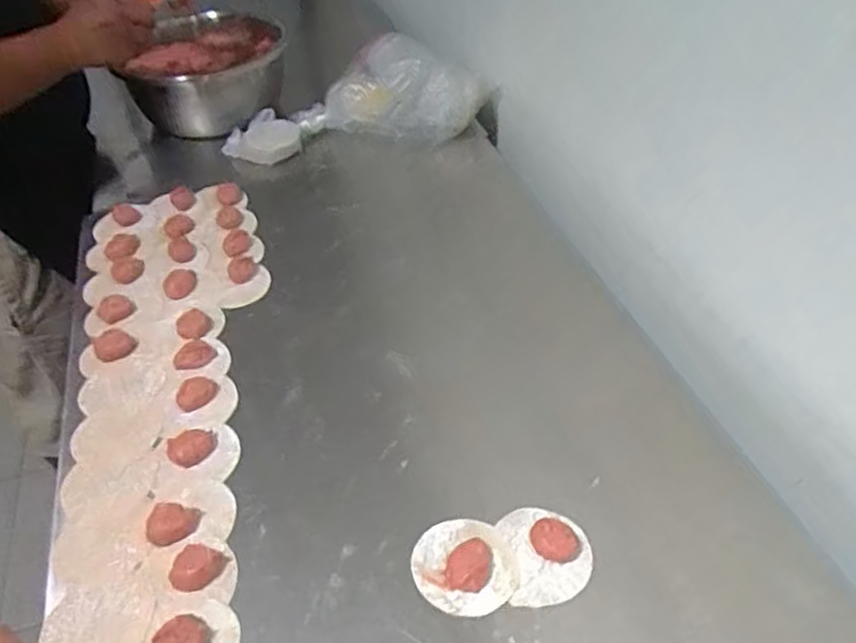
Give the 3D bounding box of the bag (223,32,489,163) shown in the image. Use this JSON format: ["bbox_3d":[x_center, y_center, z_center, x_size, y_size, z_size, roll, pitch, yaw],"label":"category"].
[{"bbox_3d":[-0.126,-0.371,1.115,0.408,0.108,0.223,-7,43,-4],"label":"bag"}]

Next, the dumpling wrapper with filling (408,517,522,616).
[{"bbox_3d":[0.030,0.192,0.545,0.079,0.025,0.080,-2,43,2],"label":"dumpling wrapper with filling"}]

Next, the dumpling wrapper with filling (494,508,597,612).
[{"bbox_3d":[0.097,0.187,0.552,0.070,0.018,0.079,-7,43,-5],"label":"dumpling wrapper with filling"}]

